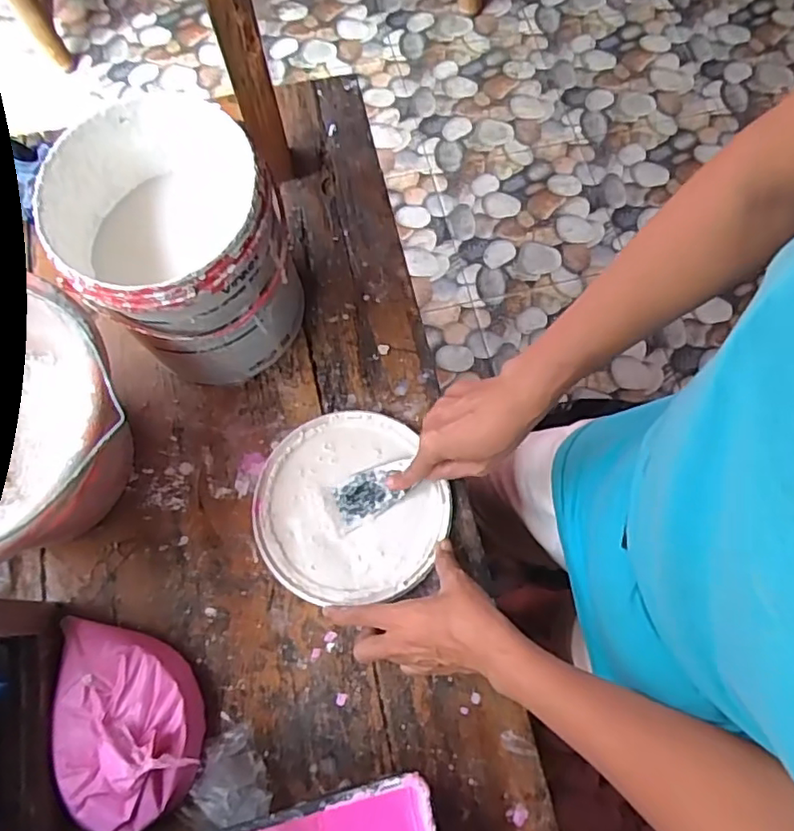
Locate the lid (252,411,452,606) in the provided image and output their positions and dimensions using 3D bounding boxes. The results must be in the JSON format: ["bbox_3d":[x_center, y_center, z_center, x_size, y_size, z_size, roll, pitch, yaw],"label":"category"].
[{"bbox_3d":[-0.042,0.081,0.560,0.174,0.010,0.167,-5,71,-2],"label":"lid"}]

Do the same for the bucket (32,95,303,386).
[{"bbox_3d":[-0.188,-0.145,0.544,0.170,0.188,0.193,-26,73,-9],"label":"bucket"}]

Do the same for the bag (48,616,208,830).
[{"bbox_3d":[-0.219,0.246,0.480,0.129,0.048,0.147,3,71,0],"label":"bag"}]

